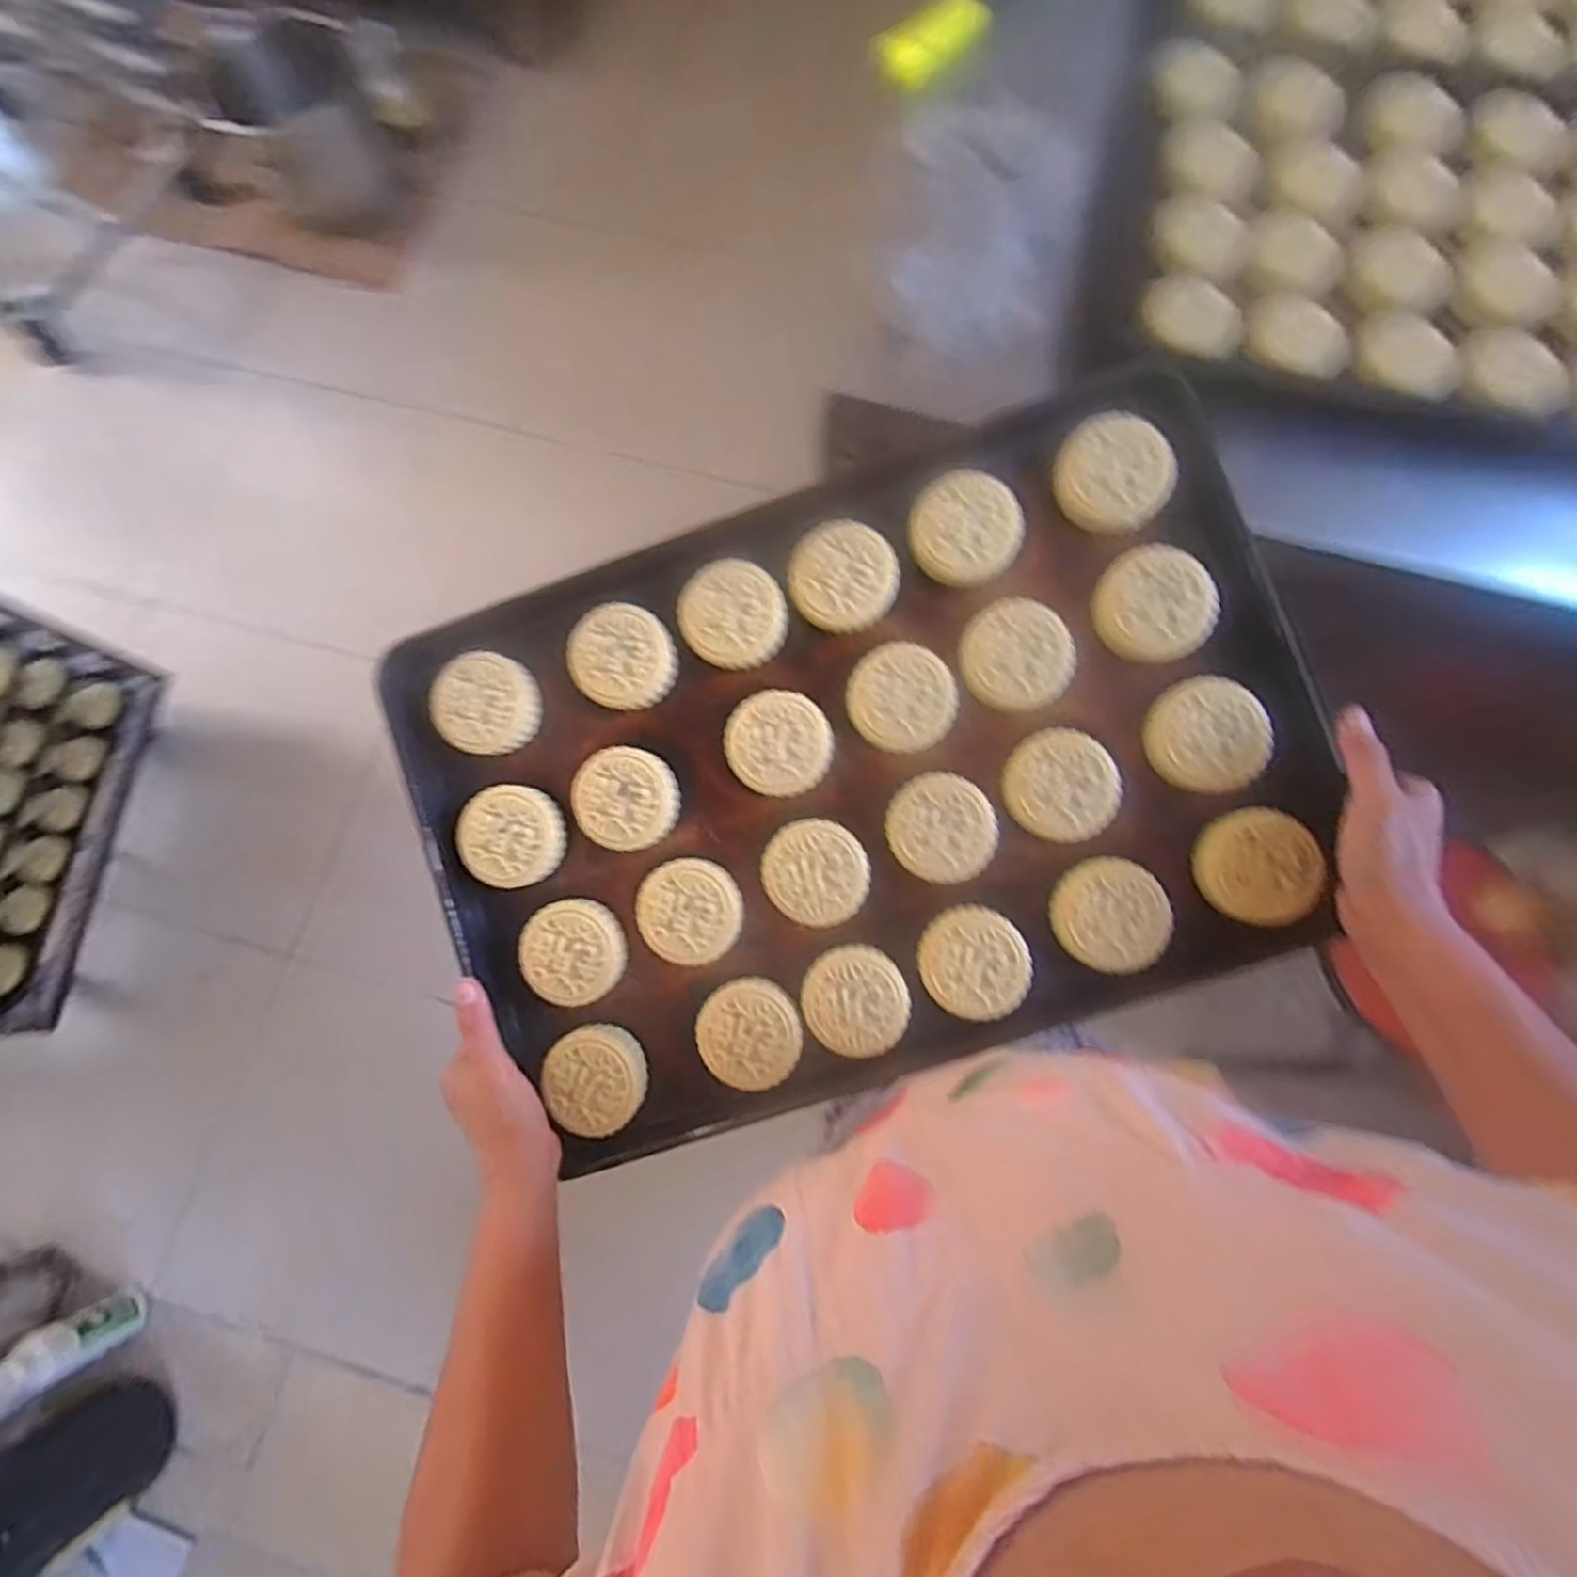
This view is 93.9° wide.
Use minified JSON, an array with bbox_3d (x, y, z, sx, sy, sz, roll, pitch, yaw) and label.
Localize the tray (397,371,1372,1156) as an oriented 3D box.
[{"bbox_3d":[0.043,-0.006,0.521,0.582,0.053,0.395,-20,87,4],"label":"tray"}]

